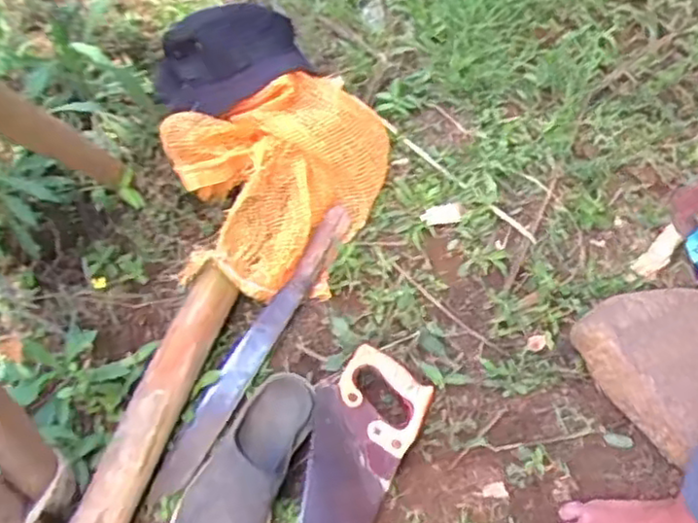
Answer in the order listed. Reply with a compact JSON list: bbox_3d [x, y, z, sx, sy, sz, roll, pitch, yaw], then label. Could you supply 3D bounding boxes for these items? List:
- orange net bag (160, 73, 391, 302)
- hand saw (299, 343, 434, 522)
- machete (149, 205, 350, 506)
[{"bbox_3d":[-0.062,-0.113,0.984,0.312,0.132,0.282,-28,61,-14],"label":"orange net bag"},{"bbox_3d":[-0.043,0.292,0.778,0.123,0.031,0.443,29,59,4],"label":"hand saw"},{"bbox_3d":[-0.116,0.102,0.919,0.043,0.037,0.445,23,62,15],"label":"machete"}]

